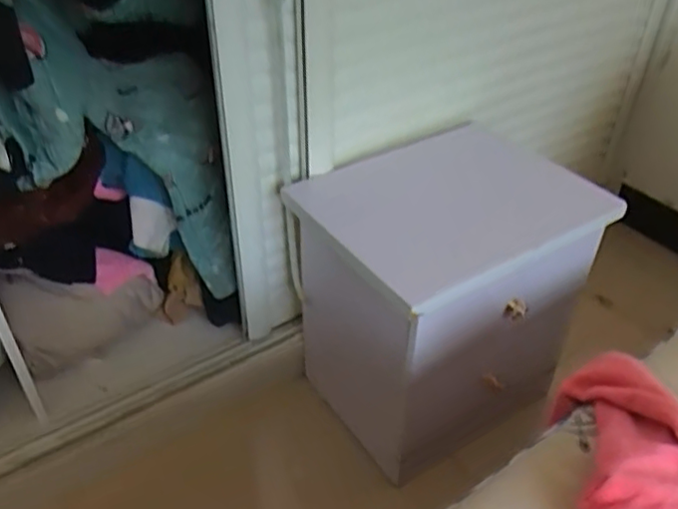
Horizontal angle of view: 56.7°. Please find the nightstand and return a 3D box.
[{"bbox_3d":[0.164,0.081,1.102,0.414,0.437,0.329,-18,43,-24],"label":"nightstand"}]

